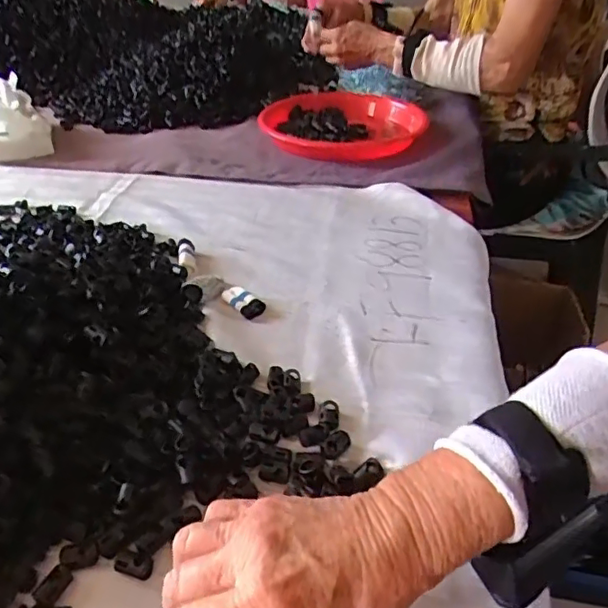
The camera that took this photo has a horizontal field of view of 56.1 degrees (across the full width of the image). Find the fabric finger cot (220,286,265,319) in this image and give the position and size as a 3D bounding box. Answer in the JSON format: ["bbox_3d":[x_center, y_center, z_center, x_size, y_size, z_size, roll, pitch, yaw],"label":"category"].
[{"bbox_3d":[-0.055,-0.003,0.516,0.044,0.009,0.021,29,45,33],"label":"fabric finger cot"}]

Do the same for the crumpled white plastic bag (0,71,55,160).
[{"bbox_3d":[-0.417,-0.262,0.808,0.095,0.074,0.125,-19,41,-24],"label":"crumpled white plastic bag"}]

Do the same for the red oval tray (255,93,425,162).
[{"bbox_3d":[0.050,-0.249,0.792,0.229,0.043,0.156,20,41,24],"label":"red oval tray"}]

